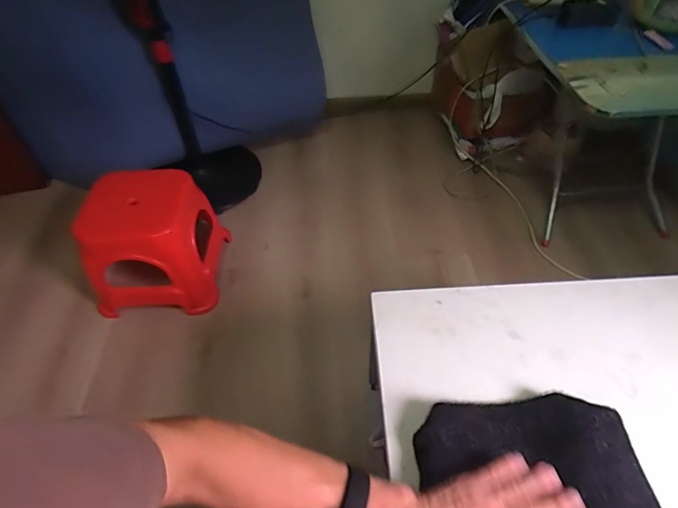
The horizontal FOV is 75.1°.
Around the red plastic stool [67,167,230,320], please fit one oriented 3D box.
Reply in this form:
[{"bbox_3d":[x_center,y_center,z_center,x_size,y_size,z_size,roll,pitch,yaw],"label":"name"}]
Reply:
[{"bbox_3d":[-0.472,-0.021,1.129,0.284,0.272,0.261,-3,49,0],"label":"red plastic stool"}]

